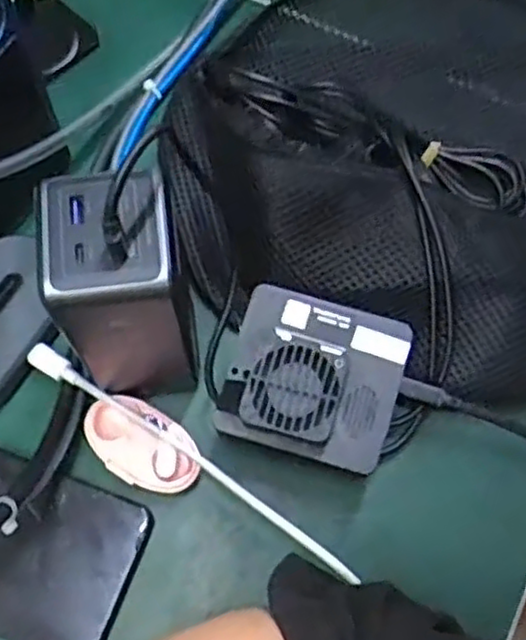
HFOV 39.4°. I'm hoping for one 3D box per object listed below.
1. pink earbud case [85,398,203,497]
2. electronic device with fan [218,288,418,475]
[{"bbox_3d":[-0.058,0.060,0.352,0.059,0.016,0.035,30,71,10],"label":"pink earbud case"},{"bbox_3d":[0.023,0.025,0.331,0.075,0.021,0.071,17,69,5],"label":"electronic device with fan"}]

